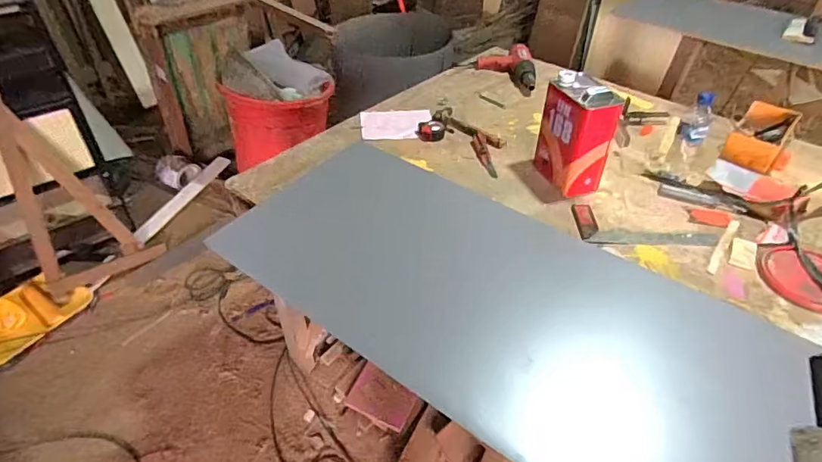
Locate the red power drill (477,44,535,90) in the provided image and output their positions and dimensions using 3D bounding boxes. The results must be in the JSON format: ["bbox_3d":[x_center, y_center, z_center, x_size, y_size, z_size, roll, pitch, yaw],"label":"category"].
[{"bbox_3d":[0.330,-0.568,1.745,0.197,0.073,0.299,4,41,2],"label":"red power drill"}]

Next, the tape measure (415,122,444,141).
[{"bbox_3d":[0.056,-0.289,1.466,0.084,0.032,0.063,-12,43,-16],"label":"tape measure"}]

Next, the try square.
[{"bbox_3d":[0.531,-0.016,1.164,0.293,0.009,0.143,1,41,-1],"label":"try square"}]

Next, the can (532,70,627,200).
[{"bbox_3d":[0.391,-0.232,1.225,0.093,0.257,0.186,-11,43,-14],"label":"can"}]

